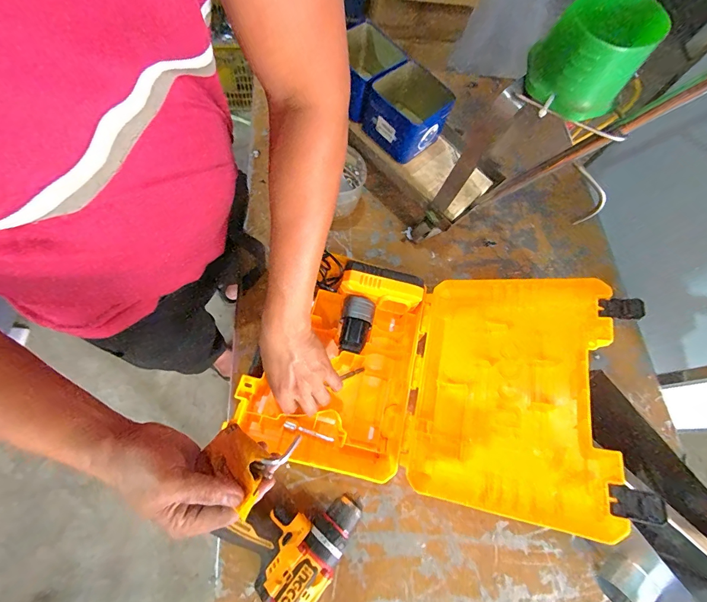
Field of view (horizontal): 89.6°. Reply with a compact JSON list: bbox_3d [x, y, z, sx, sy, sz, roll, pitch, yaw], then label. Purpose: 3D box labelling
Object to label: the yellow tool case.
[{"bbox_3d":[0.090,0.102,0.511,0.452,0.157,0.311,8,66,2],"label":"yellow tool case"}]

